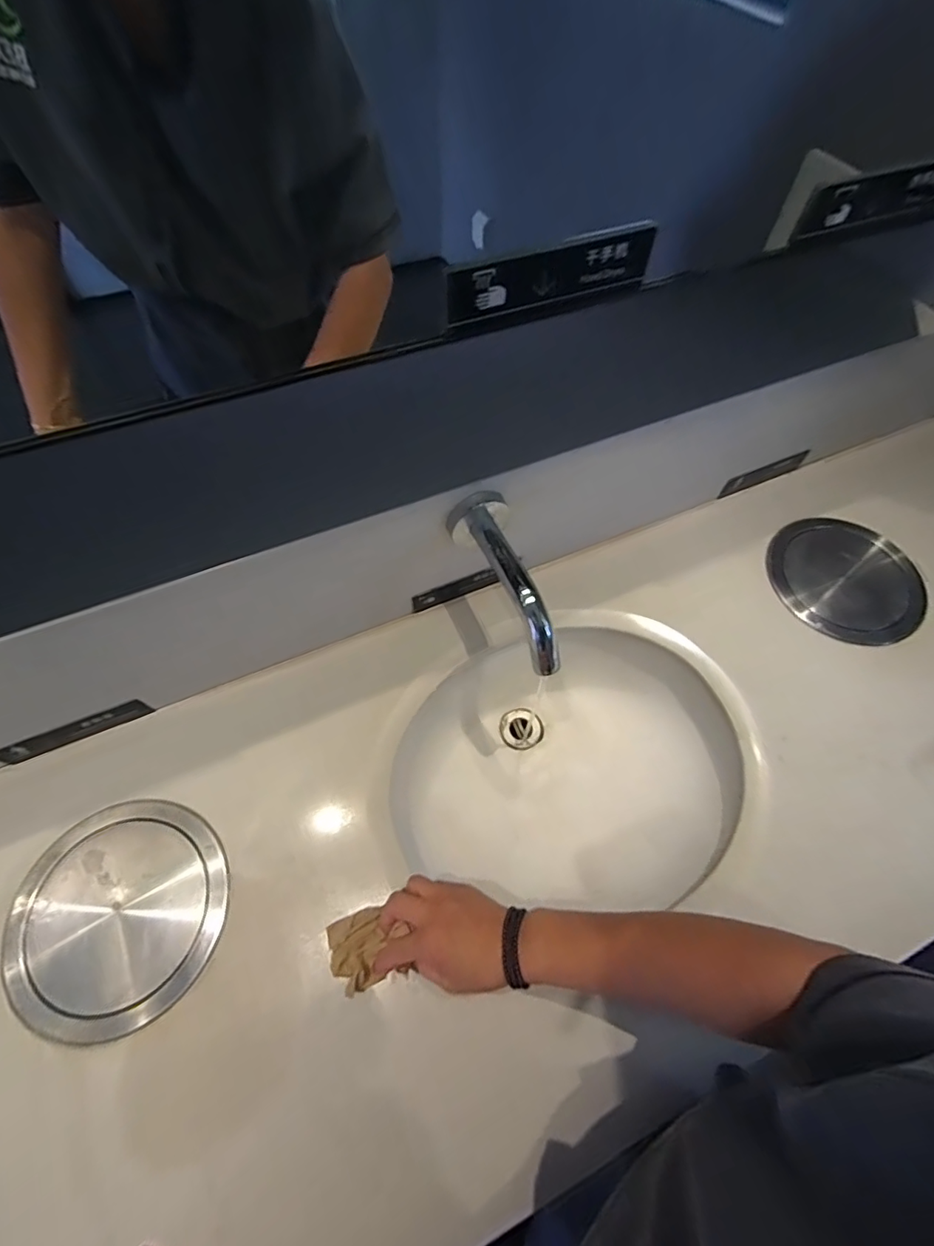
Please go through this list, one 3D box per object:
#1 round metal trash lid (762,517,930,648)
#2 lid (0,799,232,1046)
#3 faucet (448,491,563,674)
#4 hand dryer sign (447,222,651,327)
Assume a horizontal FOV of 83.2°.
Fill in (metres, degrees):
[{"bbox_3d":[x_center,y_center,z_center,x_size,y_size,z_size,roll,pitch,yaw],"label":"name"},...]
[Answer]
[{"bbox_3d":[0.508,-0.059,0.704,0.181,0.022,0.184,1,65,-2],"label":"round metal trash lid"},{"bbox_3d":[-0.335,0.276,0.505,0.192,0.012,0.193,1,65,-2],"label":"lid"},{"bbox_3d":[0.043,-0.040,0.527,0.063,0.067,0.179,-20,64,-12],"label":"faucet"},{"bbox_3d":[0.055,-0.229,0.344,0.147,0.033,0.011,-20,64,-12],"label":"hand dryer sign"}]

